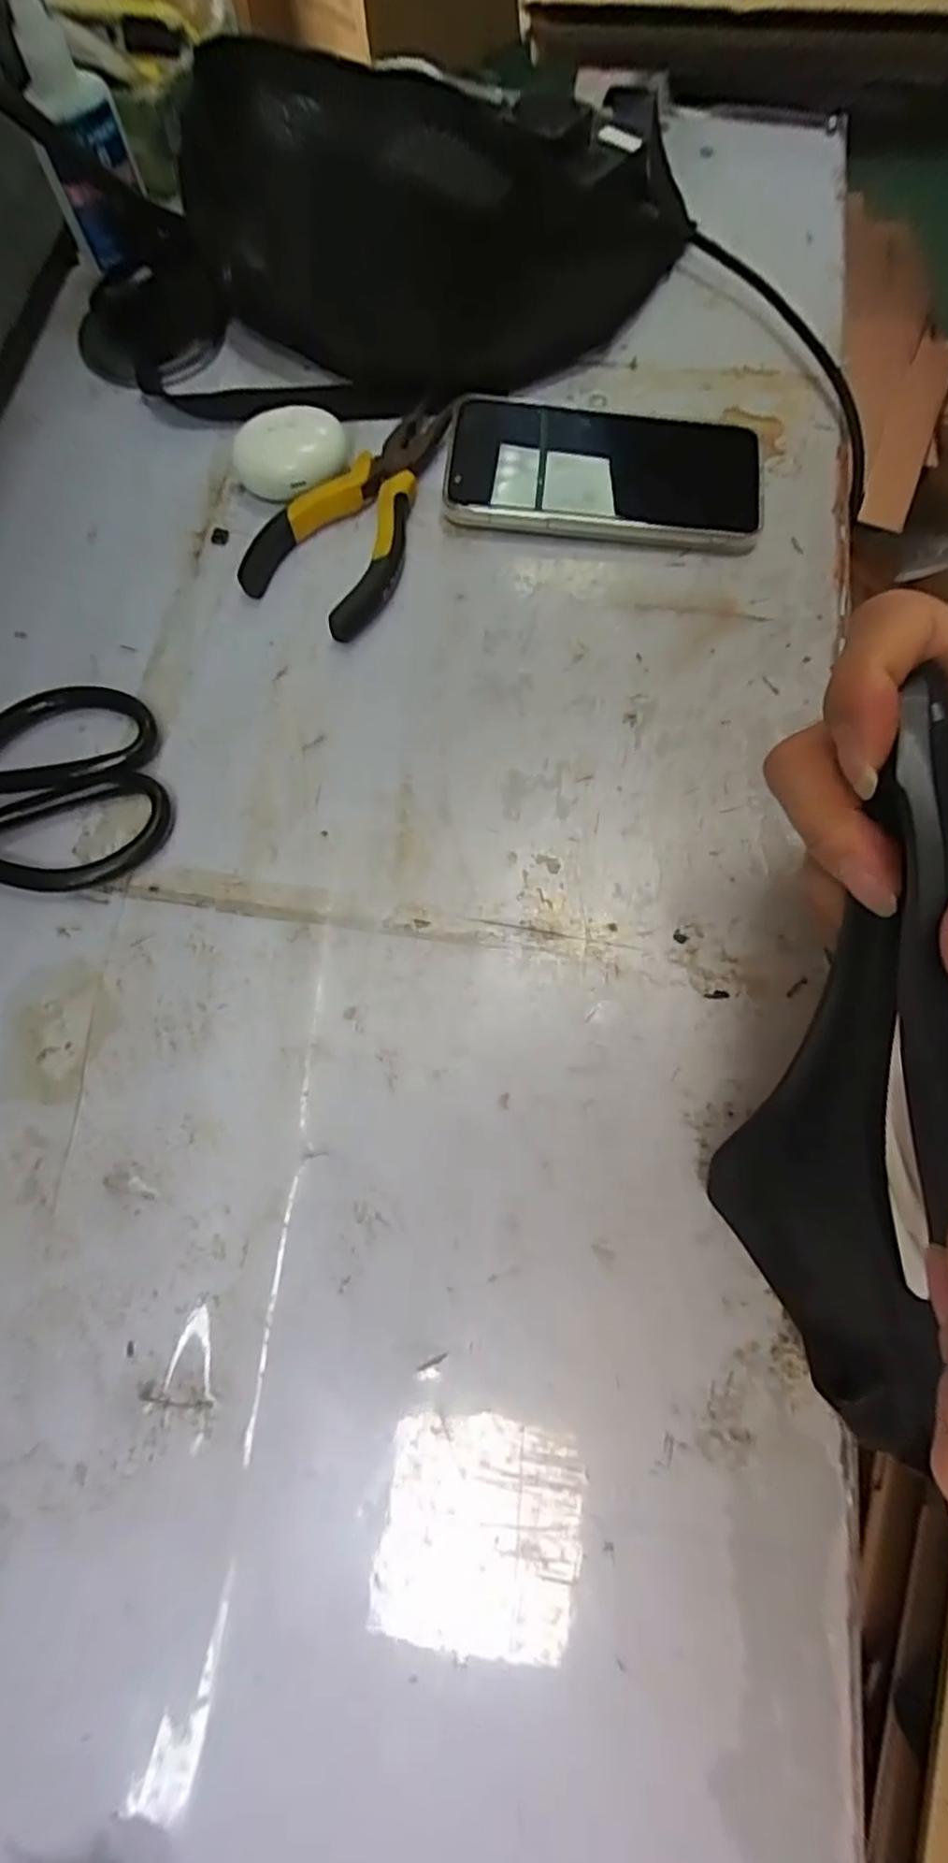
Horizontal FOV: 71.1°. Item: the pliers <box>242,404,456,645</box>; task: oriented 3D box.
[{"bbox_3d":[-0.055,-0.222,0.344,0.073,0.017,0.146,27,75,8],"label":"pliers"}]

